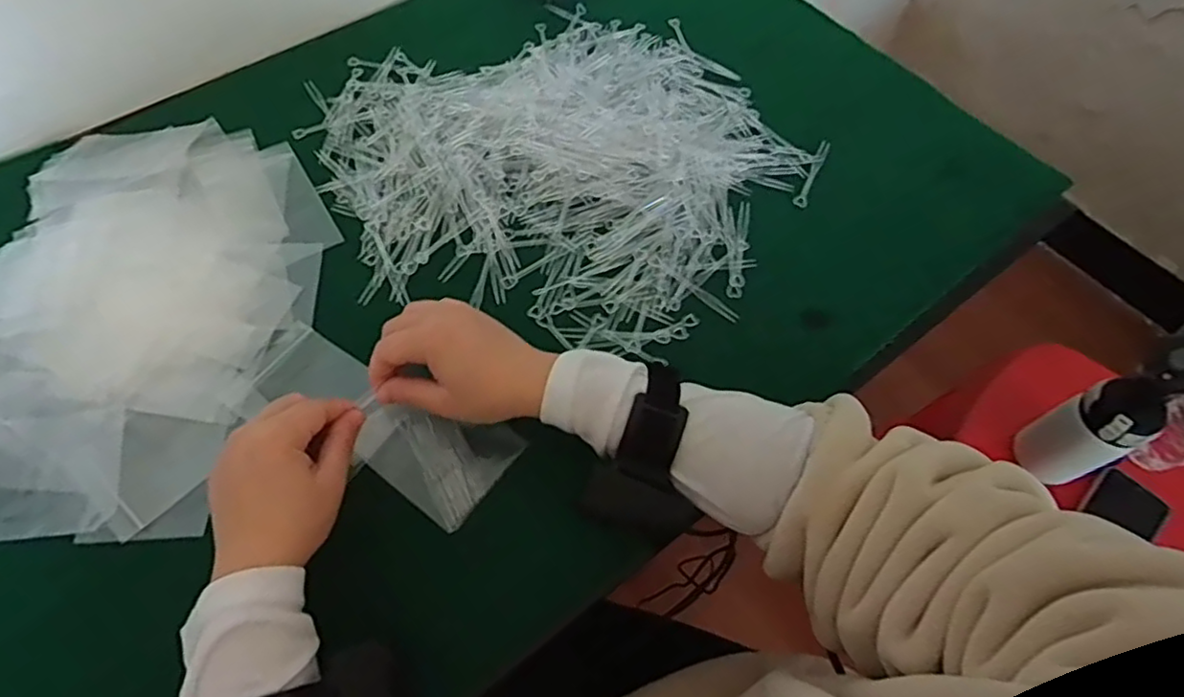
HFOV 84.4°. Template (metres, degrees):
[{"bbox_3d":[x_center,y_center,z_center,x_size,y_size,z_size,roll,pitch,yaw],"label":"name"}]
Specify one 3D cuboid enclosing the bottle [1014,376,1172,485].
[{"bbox_3d":[0.555,0.094,0.731,0.061,0.159,0.075,-20,63,-12],"label":"bottle"}]

